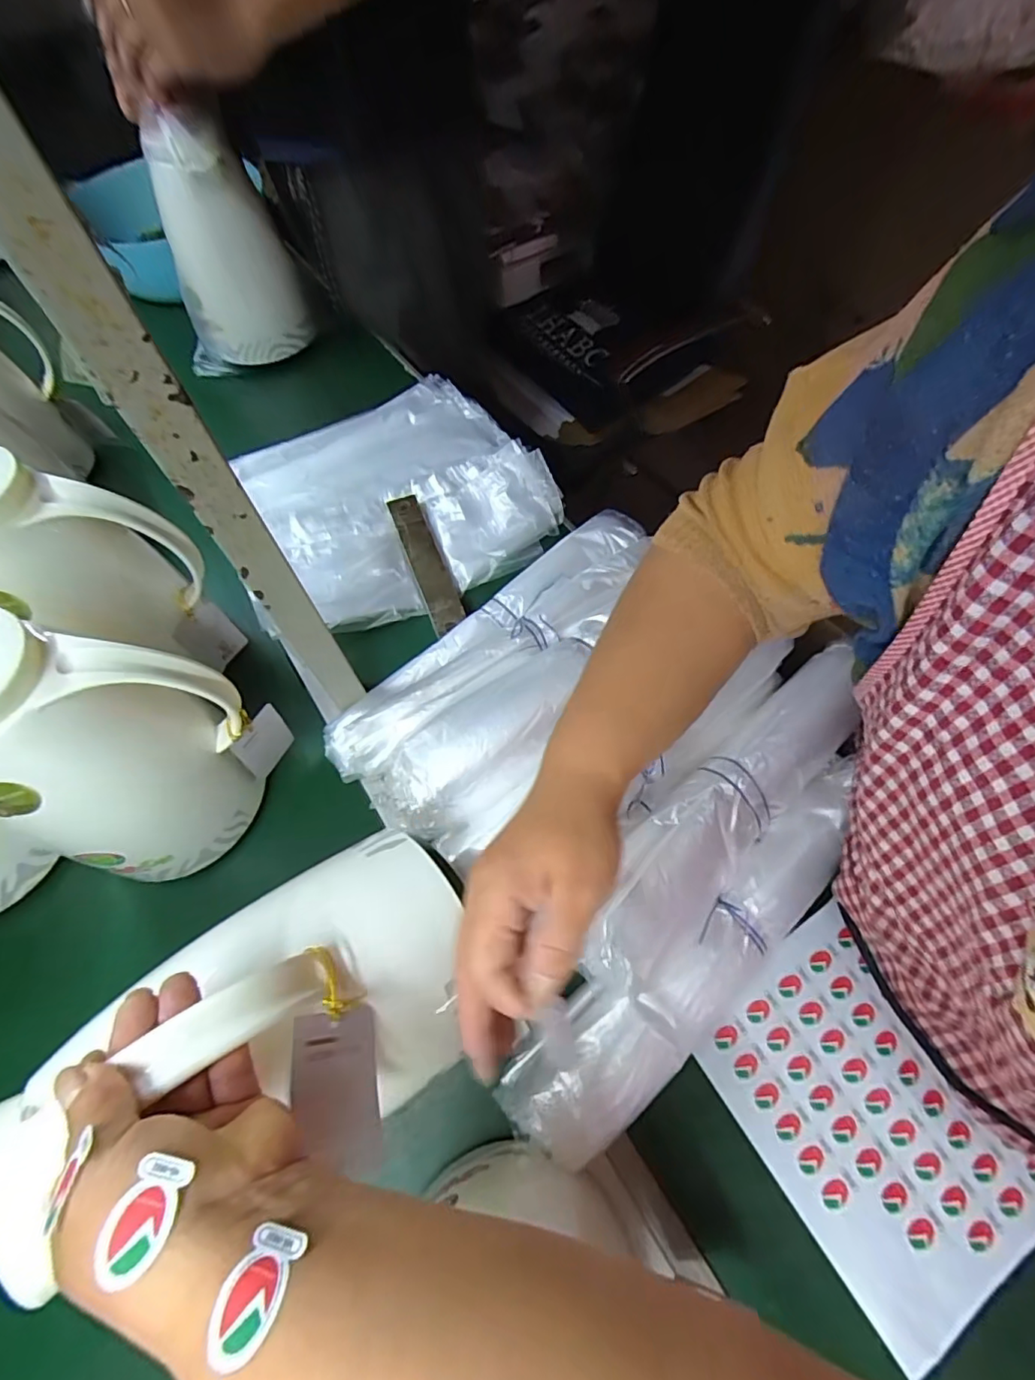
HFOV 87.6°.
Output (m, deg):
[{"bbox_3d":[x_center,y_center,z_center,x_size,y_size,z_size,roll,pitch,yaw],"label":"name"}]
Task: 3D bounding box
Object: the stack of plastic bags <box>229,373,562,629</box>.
[{"bbox_3d":[-0.161,-0.259,0.690,0.344,0.056,0.369,-30,64,-13],"label":"stack of plastic bags"}]

